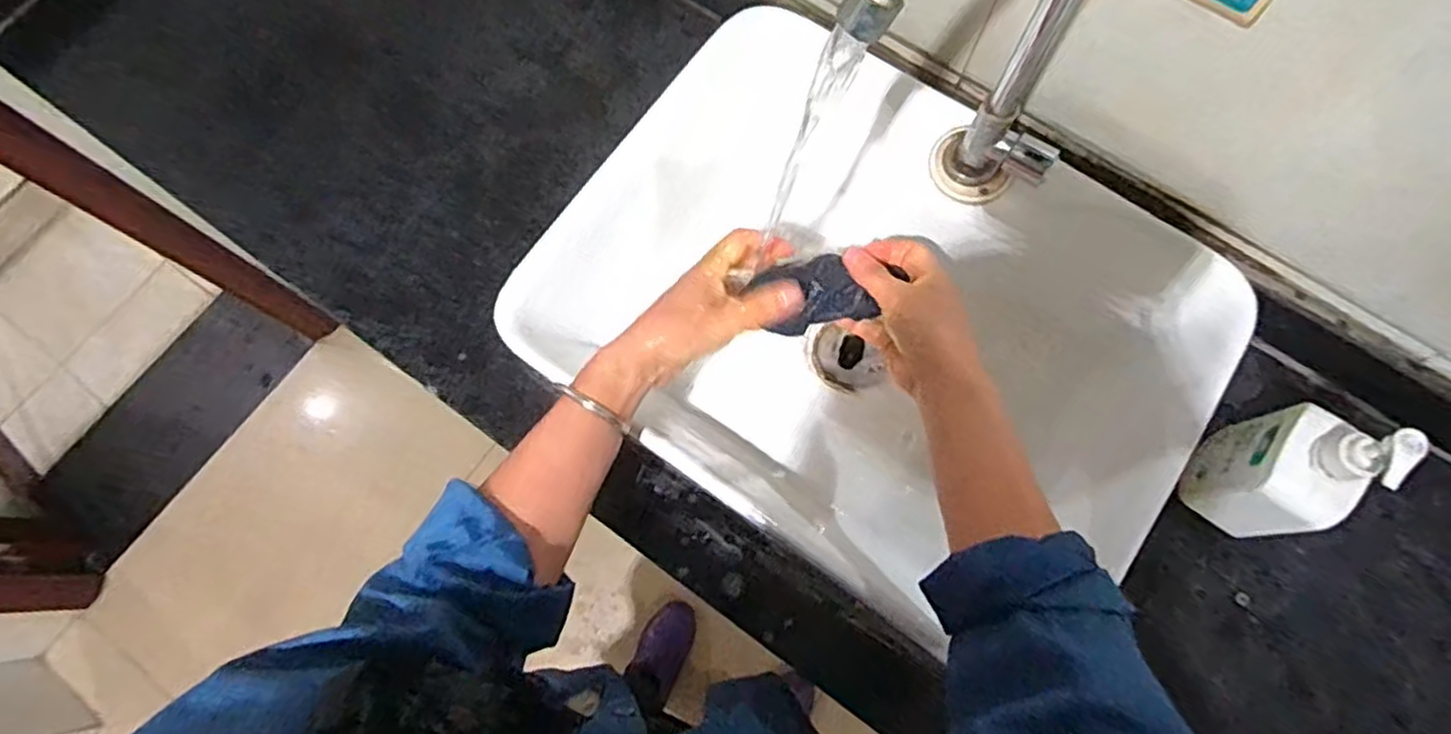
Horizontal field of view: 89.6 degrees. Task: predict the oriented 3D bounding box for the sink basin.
[{"bbox_3d":[0.115,-0.030,0.606,0.476,0.137,0.364,33,78,10],"label":"sink basin"}]

